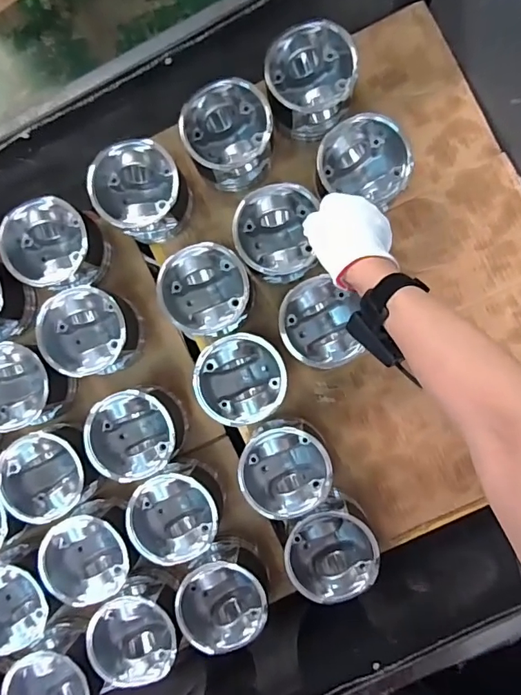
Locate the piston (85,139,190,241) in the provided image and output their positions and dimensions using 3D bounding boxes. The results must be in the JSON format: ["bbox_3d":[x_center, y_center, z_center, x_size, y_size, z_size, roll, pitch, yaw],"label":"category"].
[{"bbox_3d":[-0.156,-0.207,0.634,0.108,0.100,0.109,0,90,3],"label":"piston"}]

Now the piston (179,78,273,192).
[{"bbox_3d":[-0.038,-0.276,0.622,0.108,0.113,0.109,0,90,3],"label":"piston"}]

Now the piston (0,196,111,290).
[{"bbox_3d":[-0.274,-0.136,0.631,0.114,0.073,0.116,29,92,2],"label":"piston"}]

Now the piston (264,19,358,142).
[{"bbox_3d":[0.065,-0.338,0.604,0.109,0.089,0.110,0,90,3],"label":"piston"}]

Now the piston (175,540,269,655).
[{"bbox_3d":[-0.046,0.323,0.614,0.108,0.080,0.105,0,90,3],"label":"piston"}]

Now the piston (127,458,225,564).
[{"bbox_3d":[-0.106,0.211,0.622,0.106,0.097,0.108,0,90,3],"label":"piston"}]

